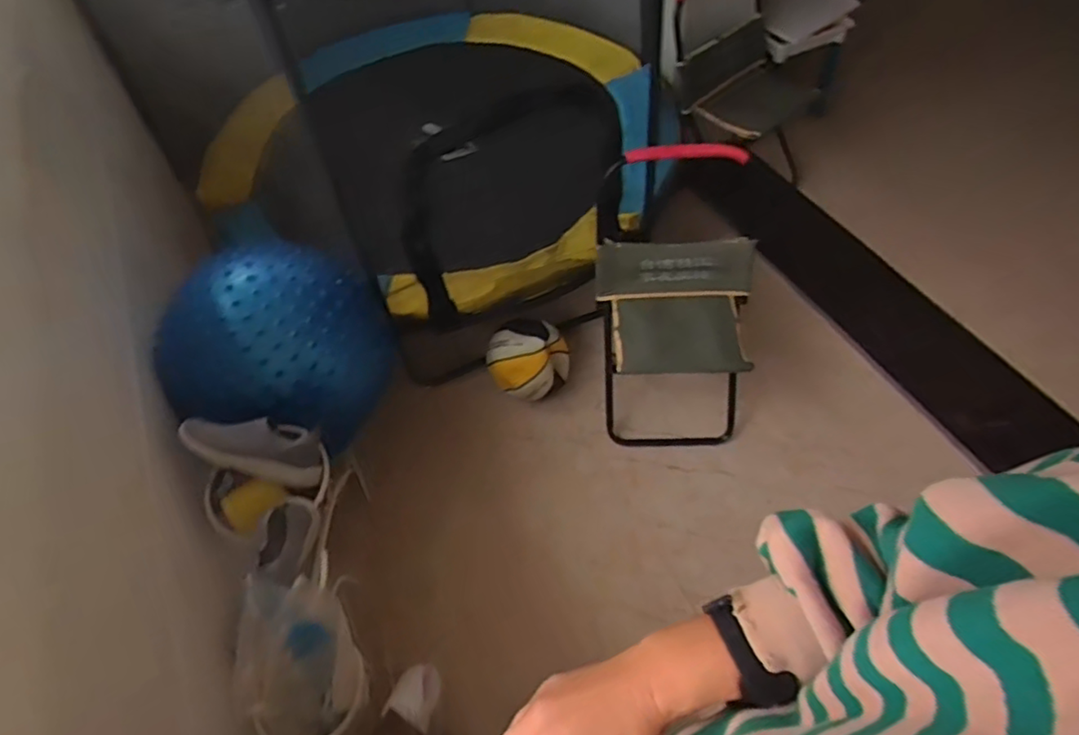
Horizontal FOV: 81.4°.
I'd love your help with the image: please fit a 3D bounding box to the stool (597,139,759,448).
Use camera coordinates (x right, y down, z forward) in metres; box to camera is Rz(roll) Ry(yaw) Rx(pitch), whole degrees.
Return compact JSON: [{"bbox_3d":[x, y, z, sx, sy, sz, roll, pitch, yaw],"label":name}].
[{"bbox_3d":[0.310,-0.160,1.490,0.348,0.653,0.458,1,56,5],"label":"stool"}]

